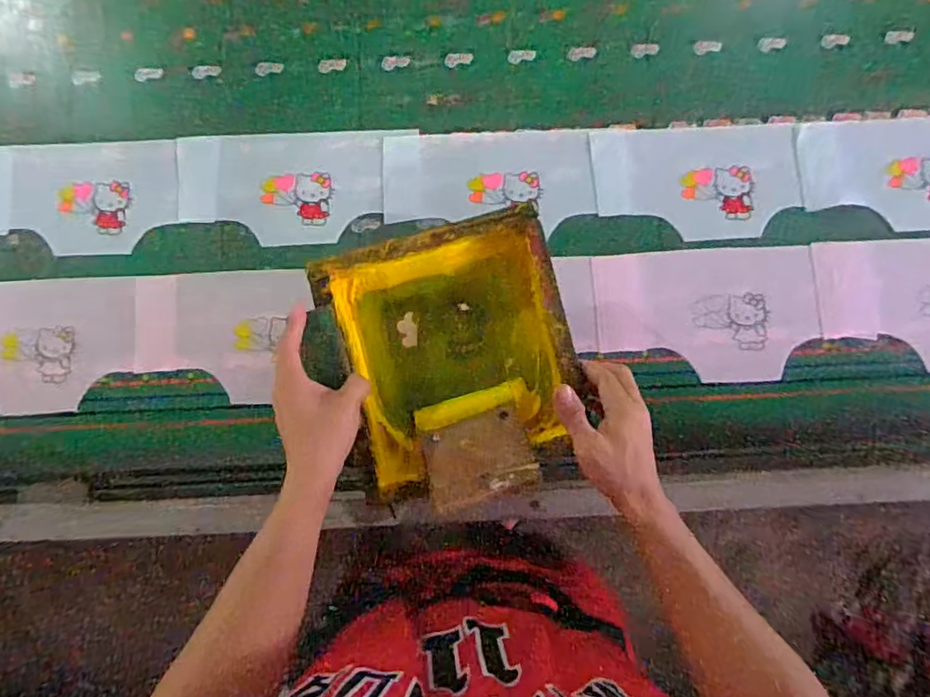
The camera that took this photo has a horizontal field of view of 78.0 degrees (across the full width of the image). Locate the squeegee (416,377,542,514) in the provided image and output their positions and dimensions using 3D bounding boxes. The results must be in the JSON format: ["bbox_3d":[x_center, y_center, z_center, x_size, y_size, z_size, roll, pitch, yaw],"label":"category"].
[{"bbox_3d":[0.015,0.089,0.555,0.110,0.020,0.116,-14,43,-3],"label":"squeegee"}]

